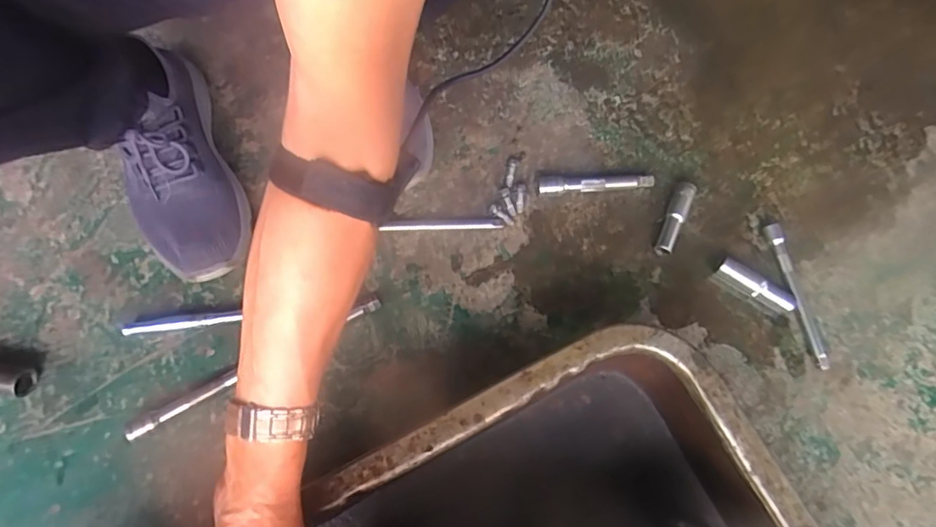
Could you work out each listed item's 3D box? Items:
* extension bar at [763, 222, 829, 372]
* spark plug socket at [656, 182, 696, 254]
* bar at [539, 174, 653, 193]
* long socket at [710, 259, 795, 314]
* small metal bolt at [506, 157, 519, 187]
[{"bbox_3d":[0.337,0.031,0.542,0.016,0.013,0.152,-11,73,-5],"label":"extension bar"},{"bbox_3d":[0.219,-0.049,0.563,0.020,0.023,0.081,25,73,7],"label":"spark plug socket"},{"bbox_3d":[0.139,-0.086,0.566,0.126,0.020,0.020,-3,72,-2],"label":"bar"},{"bbox_3d":[0.292,0.024,0.542,0.081,0.019,0.022,30,74,8],"label":"long socket"},{"bbox_3d":[0.047,-0.101,0.577,0.012,0.007,0.037,10,72,2],"label":"small metal bolt"}]

